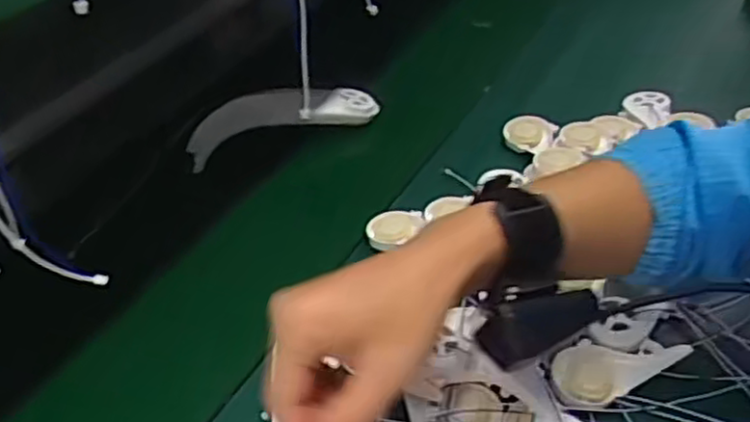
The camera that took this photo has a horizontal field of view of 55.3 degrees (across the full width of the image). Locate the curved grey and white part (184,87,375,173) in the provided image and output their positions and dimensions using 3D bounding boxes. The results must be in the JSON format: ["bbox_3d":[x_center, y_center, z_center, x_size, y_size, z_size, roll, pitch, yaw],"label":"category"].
[{"bbox_3d":[-0.093,-0.087,0.742,0.195,0.068,0.039,-14,42,-10],"label":"curved grey and white part"}]

